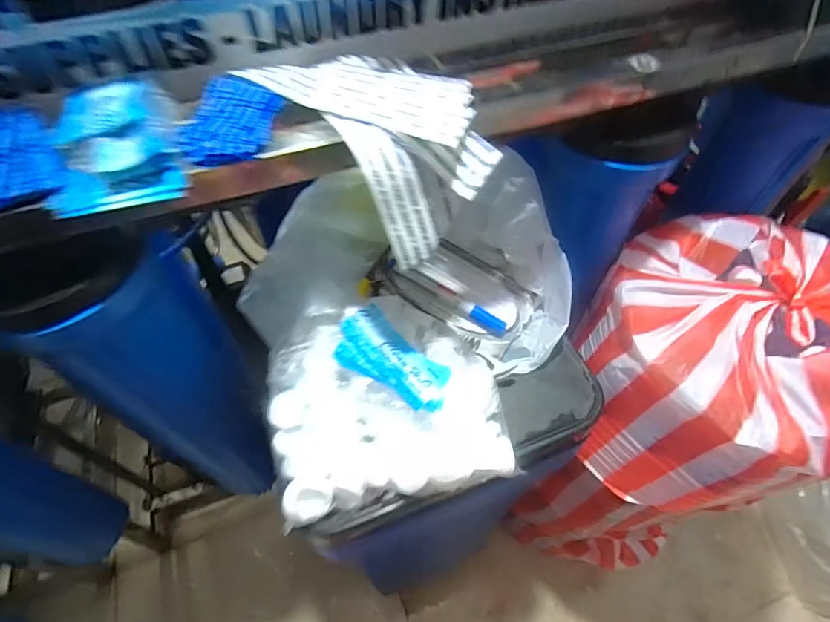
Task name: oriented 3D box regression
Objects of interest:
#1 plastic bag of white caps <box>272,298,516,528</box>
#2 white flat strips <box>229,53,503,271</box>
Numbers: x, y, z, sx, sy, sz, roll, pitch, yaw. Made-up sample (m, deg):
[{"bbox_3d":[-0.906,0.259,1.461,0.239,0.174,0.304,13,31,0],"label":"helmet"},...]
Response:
[{"bbox_3d":[-0.025,0.073,0.408,0.203,0.072,0.162,-11,55,-8],"label":"plastic bag of white caps"},{"bbox_3d":[-0.023,-0.124,0.349,0.159,0.086,0.097,37,62,23],"label":"white flat strips"}]

